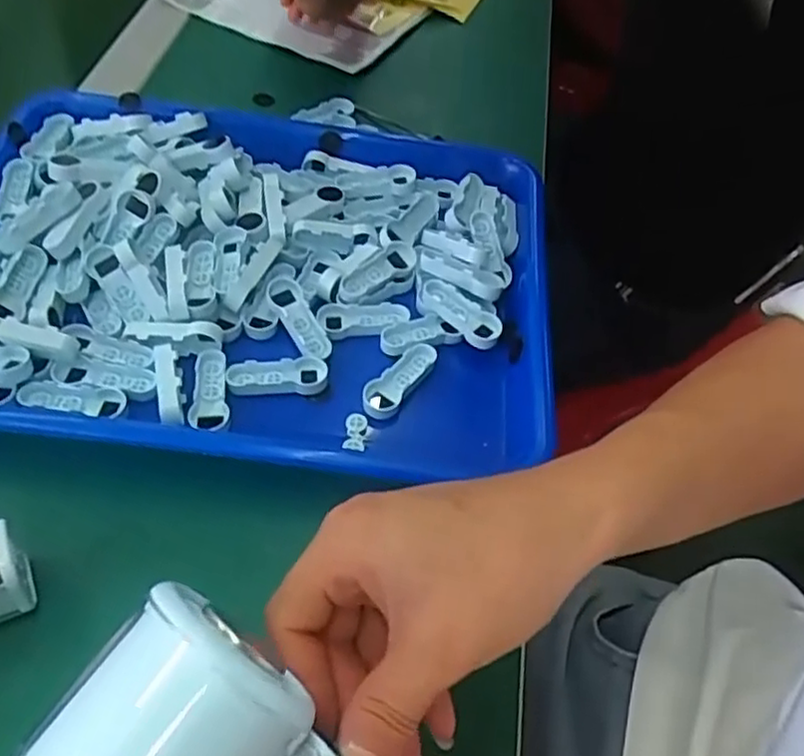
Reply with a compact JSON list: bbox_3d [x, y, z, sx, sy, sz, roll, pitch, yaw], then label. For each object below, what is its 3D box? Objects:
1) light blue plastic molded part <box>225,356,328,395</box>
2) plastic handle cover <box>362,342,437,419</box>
[{"bbox_3d":[-0.063,-0.001,0.356,0.050,0.007,0.019,-2,54,-7],"label":"light blue plastic molded part"},{"bbox_3d":[-0.001,0.001,0.362,0.019,0.009,0.051,31,57,17],"label":"plastic handle cover"}]

